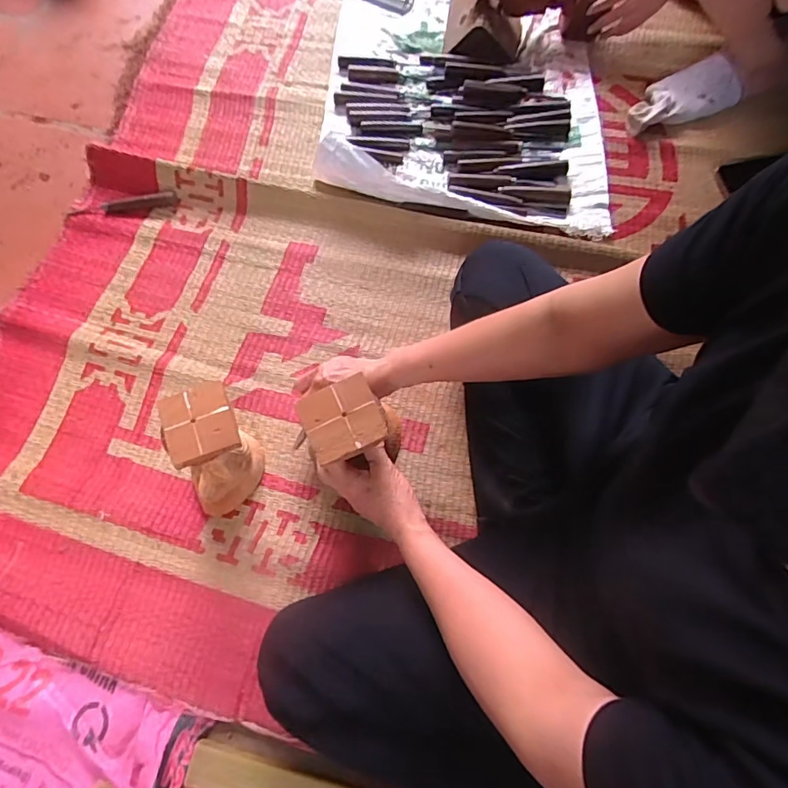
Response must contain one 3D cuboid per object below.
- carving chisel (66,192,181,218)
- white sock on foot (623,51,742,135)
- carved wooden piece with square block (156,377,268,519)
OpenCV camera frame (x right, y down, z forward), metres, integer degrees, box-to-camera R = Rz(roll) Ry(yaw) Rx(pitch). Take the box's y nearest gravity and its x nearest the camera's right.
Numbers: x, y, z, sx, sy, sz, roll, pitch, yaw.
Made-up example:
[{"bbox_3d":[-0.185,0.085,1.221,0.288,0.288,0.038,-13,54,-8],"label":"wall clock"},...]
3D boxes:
[{"bbox_3d":[-0.453,-0.312,0.826,0.177,0.012,0.030,-11,70,-5],"label":"carving chisel"},{"bbox_3d":[0.476,-0.497,0.833,0.181,0.055,0.087,-16,70,-4],"label":"white sock on foot"},{"bbox_3d":[-0.212,0.068,0.583,0.096,0.168,0.103,-27,71,-8],"label":"carved wooden piece with square block"}]

